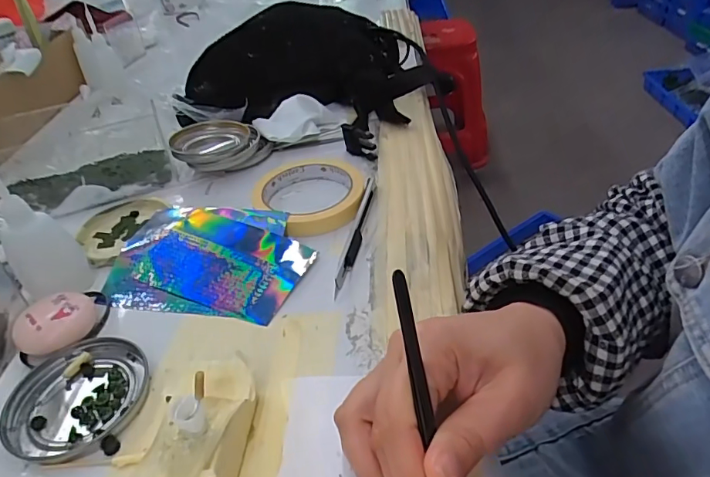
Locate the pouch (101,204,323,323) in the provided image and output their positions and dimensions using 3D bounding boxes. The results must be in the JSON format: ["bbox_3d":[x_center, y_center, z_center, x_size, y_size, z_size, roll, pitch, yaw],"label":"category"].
[{"bbox_3d":[-0.111,0.012,0.370,0.150,0.018,0.100,3,40,11],"label":"pouch"}]

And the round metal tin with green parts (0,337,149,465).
[{"bbox_3d":[-0.166,0.094,0.286,0.078,0.009,0.075,-4,39,3],"label":"round metal tin with green parts"}]

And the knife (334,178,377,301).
[{"bbox_3d":[0.003,-0.008,0.383,0.008,0.012,0.136,4,40,13],"label":"knife"}]

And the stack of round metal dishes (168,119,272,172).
[{"bbox_3d":[-0.137,-0.095,0.492,0.090,0.029,0.074,-22,41,-18],"label":"stack of round metal dishes"}]

